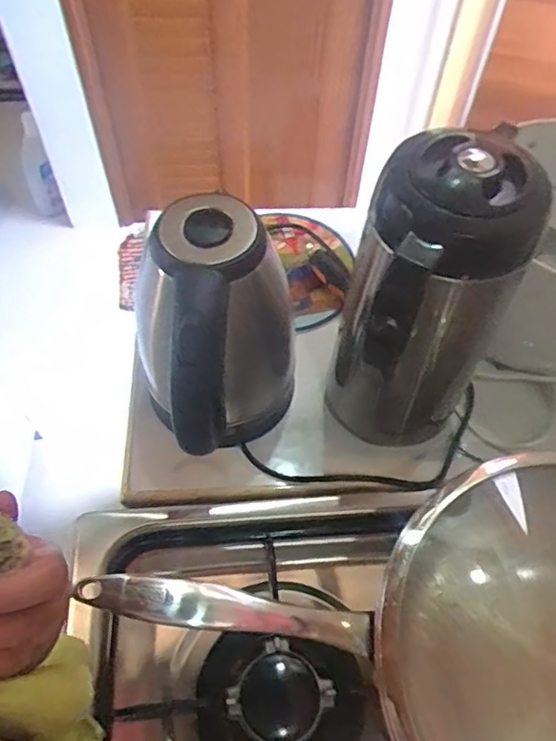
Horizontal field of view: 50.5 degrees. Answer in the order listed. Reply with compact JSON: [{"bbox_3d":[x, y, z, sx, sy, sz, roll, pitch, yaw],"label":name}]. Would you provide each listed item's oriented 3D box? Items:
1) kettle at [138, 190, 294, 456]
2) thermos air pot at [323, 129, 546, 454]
[{"bbox_3d":[-0.060,-0.017,0.529,0.127,0.222,0.136,-31,64,-19],"label":"kettle"},{"bbox_3d":[0.116,-0.039,0.503,0.120,0.300,0.112,31,62,17],"label":"thermos air pot"}]

